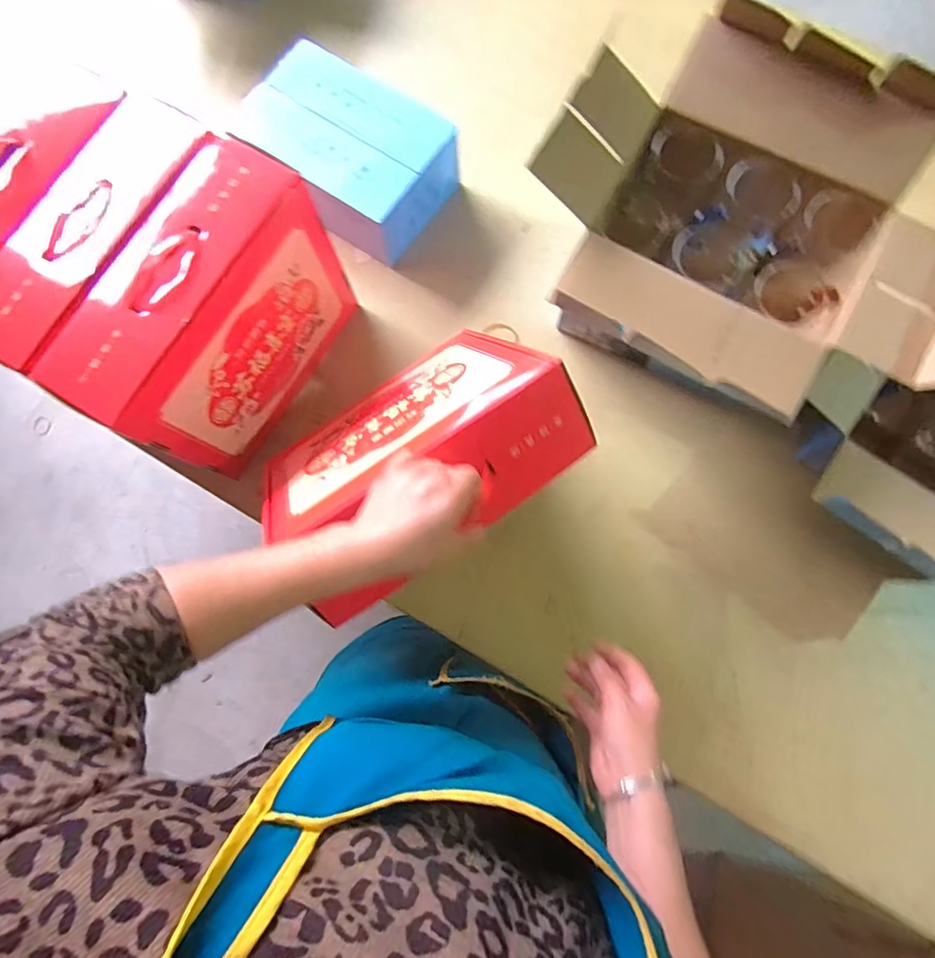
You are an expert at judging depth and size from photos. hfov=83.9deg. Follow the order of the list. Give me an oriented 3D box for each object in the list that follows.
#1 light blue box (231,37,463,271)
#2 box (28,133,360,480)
[{"bbox_3d":[-0.180,-0.516,0.833,0.305,0.134,0.198,40,82,9],"label":"light blue box"},{"bbox_3d":[-0.318,-0.194,0.675,0.132,0.274,0.327,30,81,7],"label":"box"}]

